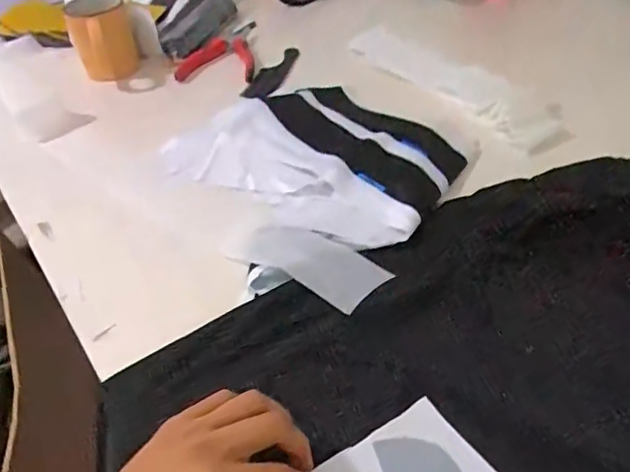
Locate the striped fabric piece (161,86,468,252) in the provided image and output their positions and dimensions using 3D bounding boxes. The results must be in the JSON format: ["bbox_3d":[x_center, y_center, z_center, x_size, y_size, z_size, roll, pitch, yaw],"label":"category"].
[{"bbox_3d":[0.003,-0.091,0.595,0.201,0.019,0.289,-36,52,-28],"label":"striped fabric piece"}]

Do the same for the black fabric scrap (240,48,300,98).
[{"bbox_3d":[-0.054,-0.228,0.776,0.048,0.012,0.131,13,47,19],"label":"black fabric scrap"}]

